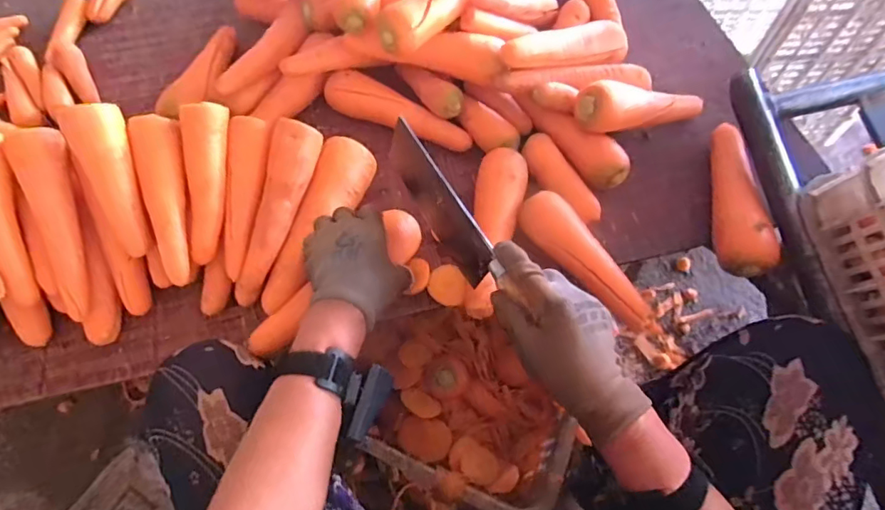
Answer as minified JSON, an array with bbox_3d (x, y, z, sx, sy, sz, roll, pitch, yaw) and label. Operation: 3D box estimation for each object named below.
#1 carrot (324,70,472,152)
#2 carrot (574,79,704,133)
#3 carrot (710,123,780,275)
[{"bbox_3d":[-0.060,-0.188,0.668,0.207,0.043,0.046,25,65,14],"label":"carrot"},{"bbox_3d":[0.262,-0.185,0.629,0.206,0.048,0.048,-9,61,-25],"label":"carrot"},{"bbox_3d":[0.353,-0.072,0.602,0.051,0.061,0.214,9,63,6],"label":"carrot"}]

